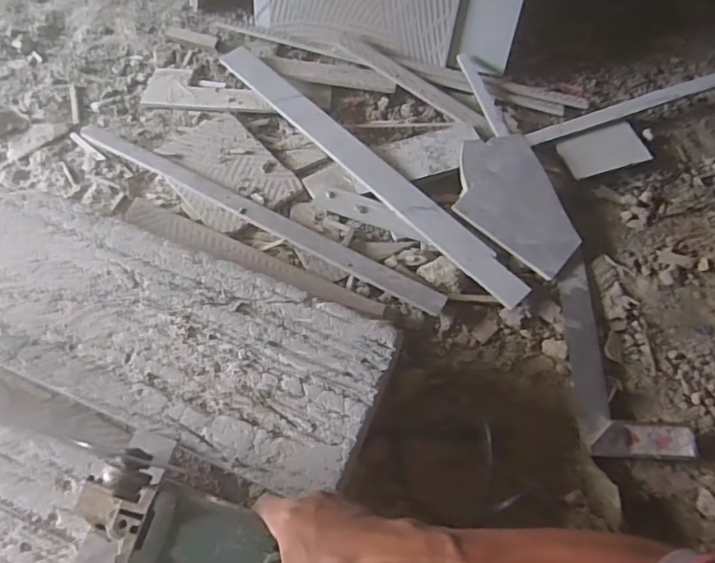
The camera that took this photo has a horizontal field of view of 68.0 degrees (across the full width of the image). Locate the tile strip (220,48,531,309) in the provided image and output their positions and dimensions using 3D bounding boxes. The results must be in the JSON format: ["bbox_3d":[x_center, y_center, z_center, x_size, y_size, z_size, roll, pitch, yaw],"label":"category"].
[{"bbox_3d":[0.003,-0.174,0.762,0.046,0.012,0.585,-44,72,-10],"label":"tile strip"}]

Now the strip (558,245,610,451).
[{"bbox_3d":[0.284,0.074,0.663,0.040,0.012,0.237,2,61,0],"label":"strip"}]

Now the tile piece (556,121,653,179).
[{"bbox_3d":[0.377,-0.201,0.810,0.127,0.010,0.071,-19,66,-7],"label":"tile piece"}]

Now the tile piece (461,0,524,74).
[{"bbox_3d":[0.210,-0.396,0.843,0.078,0.117,0.012,11,36,5],"label":"tile piece"}]

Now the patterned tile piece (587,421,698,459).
[{"bbox_3d":[0.327,0.181,0.606,0.117,0.011,0.038,3,66,-1],"label":"patterned tile piece"}]

